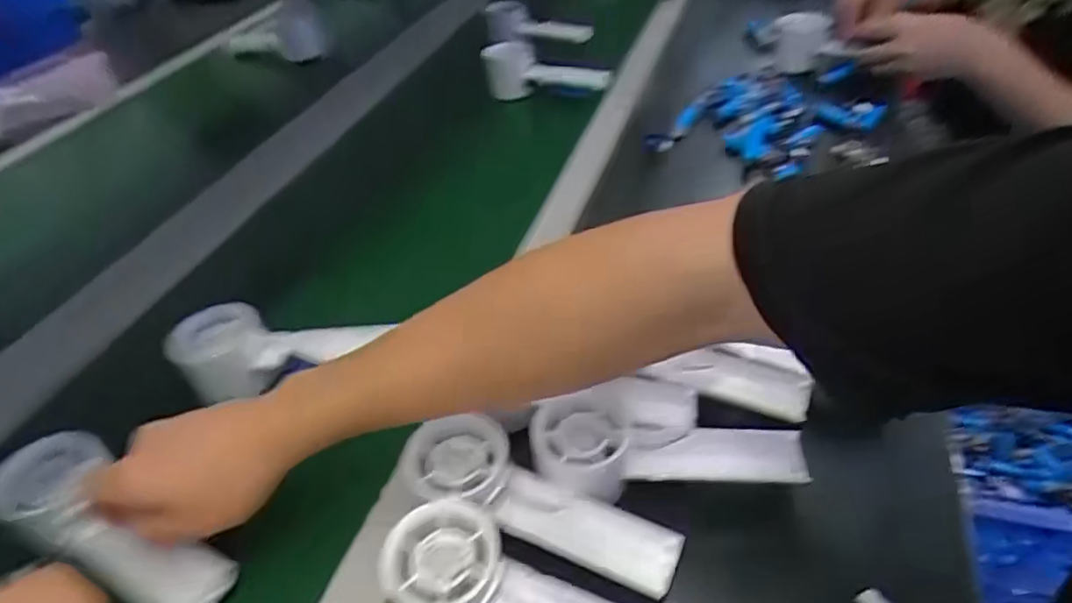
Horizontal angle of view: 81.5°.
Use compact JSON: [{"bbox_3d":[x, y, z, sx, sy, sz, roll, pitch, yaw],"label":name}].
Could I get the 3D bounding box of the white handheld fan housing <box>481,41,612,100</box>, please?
[{"bbox_3d":[0.016,-0.287,0.780,0.150,0.062,0.069,6,44,11],"label":"white handheld fan housing"}]

